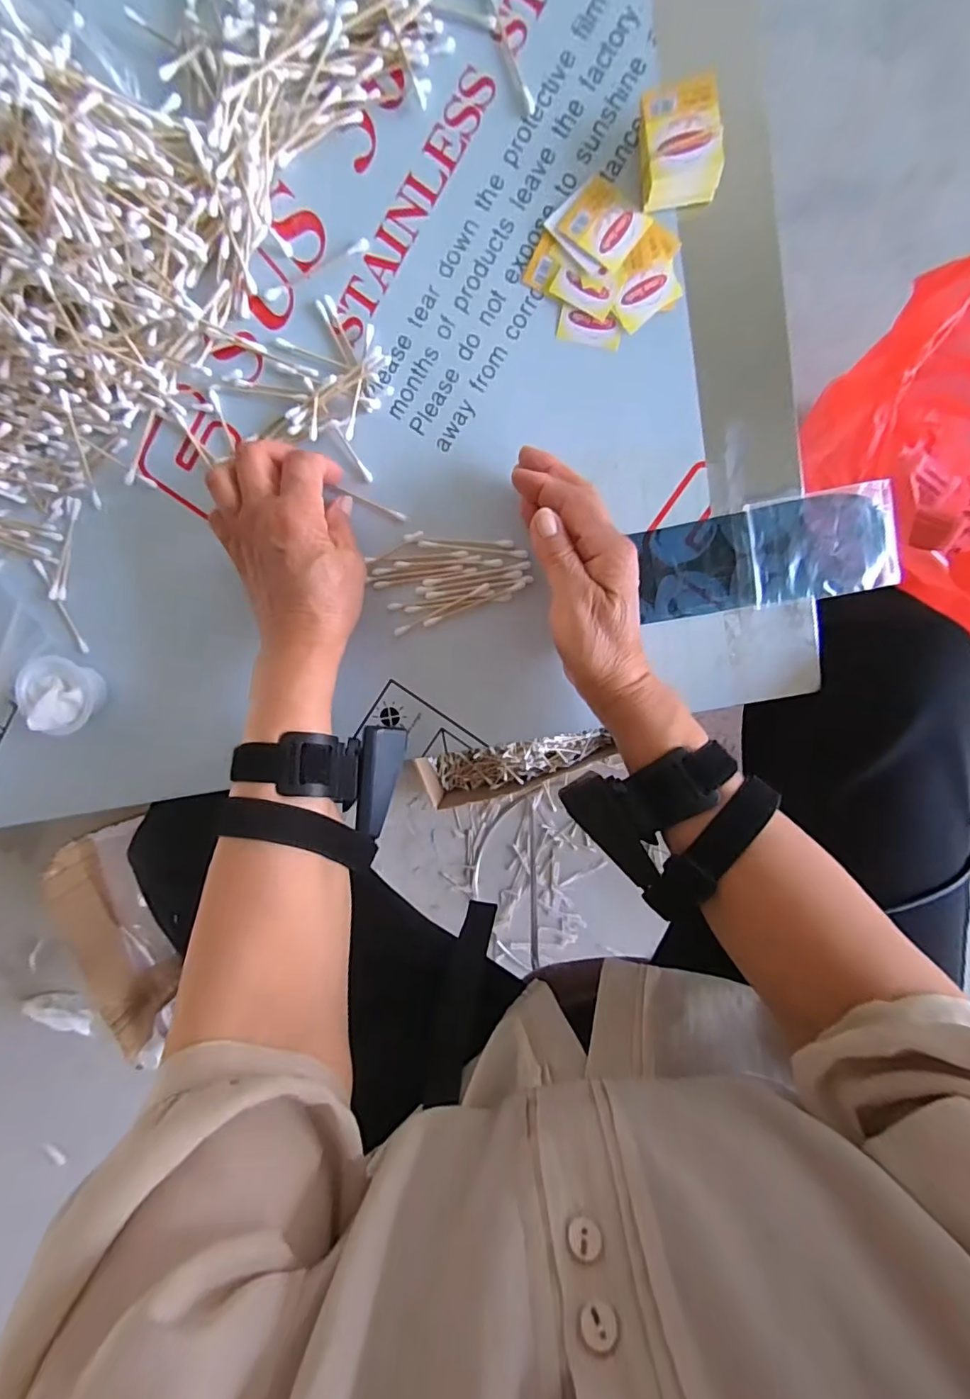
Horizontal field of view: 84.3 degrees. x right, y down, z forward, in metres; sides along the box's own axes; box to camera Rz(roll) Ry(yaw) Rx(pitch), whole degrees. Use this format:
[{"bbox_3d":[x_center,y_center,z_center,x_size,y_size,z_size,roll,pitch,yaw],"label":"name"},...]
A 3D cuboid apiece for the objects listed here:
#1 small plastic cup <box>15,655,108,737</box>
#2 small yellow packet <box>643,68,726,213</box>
[{"bbox_3d":[-0.300,-0.003,0.378,0.047,0.039,0.052,-16,98,6],"label":"small plastic cup"},{"bbox_3d":[0.110,-0.315,0.305,0.044,0.024,0.050,-5,99,4],"label":"small yellow packet"}]

